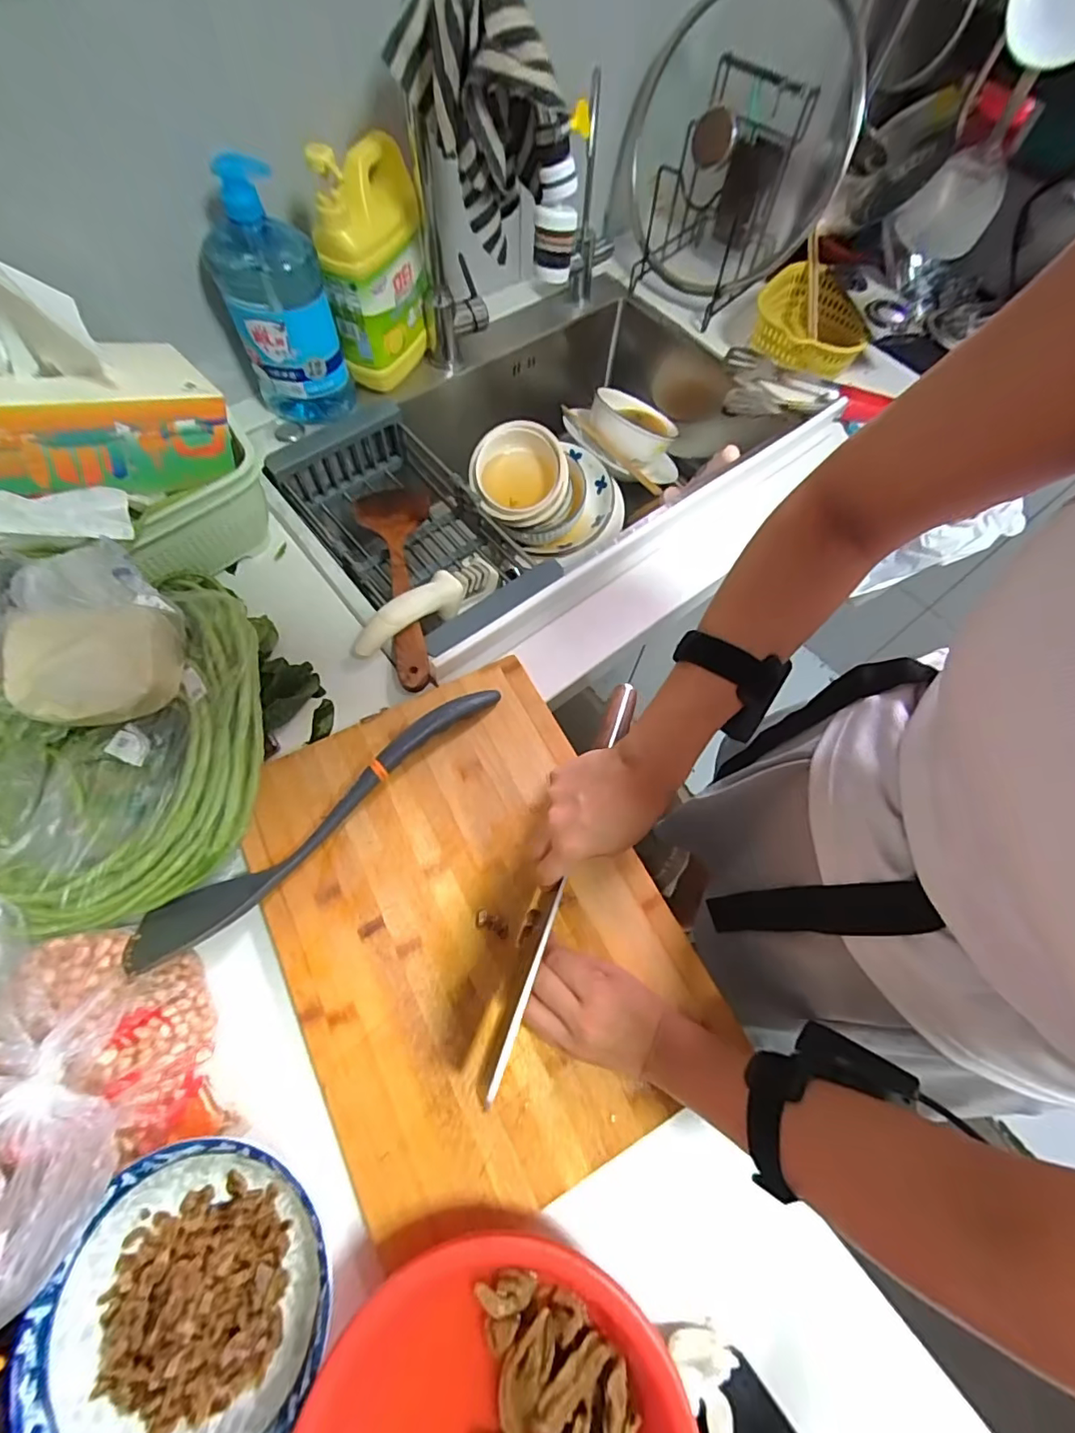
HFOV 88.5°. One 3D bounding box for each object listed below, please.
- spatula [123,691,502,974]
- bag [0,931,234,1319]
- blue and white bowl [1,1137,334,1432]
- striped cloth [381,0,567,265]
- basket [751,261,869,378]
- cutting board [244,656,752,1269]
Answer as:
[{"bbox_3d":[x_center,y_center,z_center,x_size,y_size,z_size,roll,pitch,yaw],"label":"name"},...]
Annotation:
[{"bbox_3d":[-0.172,0.083,0.481,0.352,0.051,0.060,-36,72,-17],"label":"spatula"},{"bbox_3d":[-0.312,0.240,0.367,0.127,0.117,0.185,-15,67,-9],"label":"bag"},{"bbox_3d":[-0.220,0.377,0.351,0.168,0.041,0.171,1,66,-2],"label":"blue and white bowl"},{"bbox_3d":[-0.061,-0.556,0.507,0.094,0.182,0.142,-31,70,-15],"label":"striped cloth"},{"bbox_3d":[0.390,-0.560,0.796,0.150,0.084,0.180,23,67,8],"label":"basket"},{"bbox_3d":[-0.060,0.164,0.474,0.301,0.013,0.407,-26,69,-13],"label":"cutting board"}]

